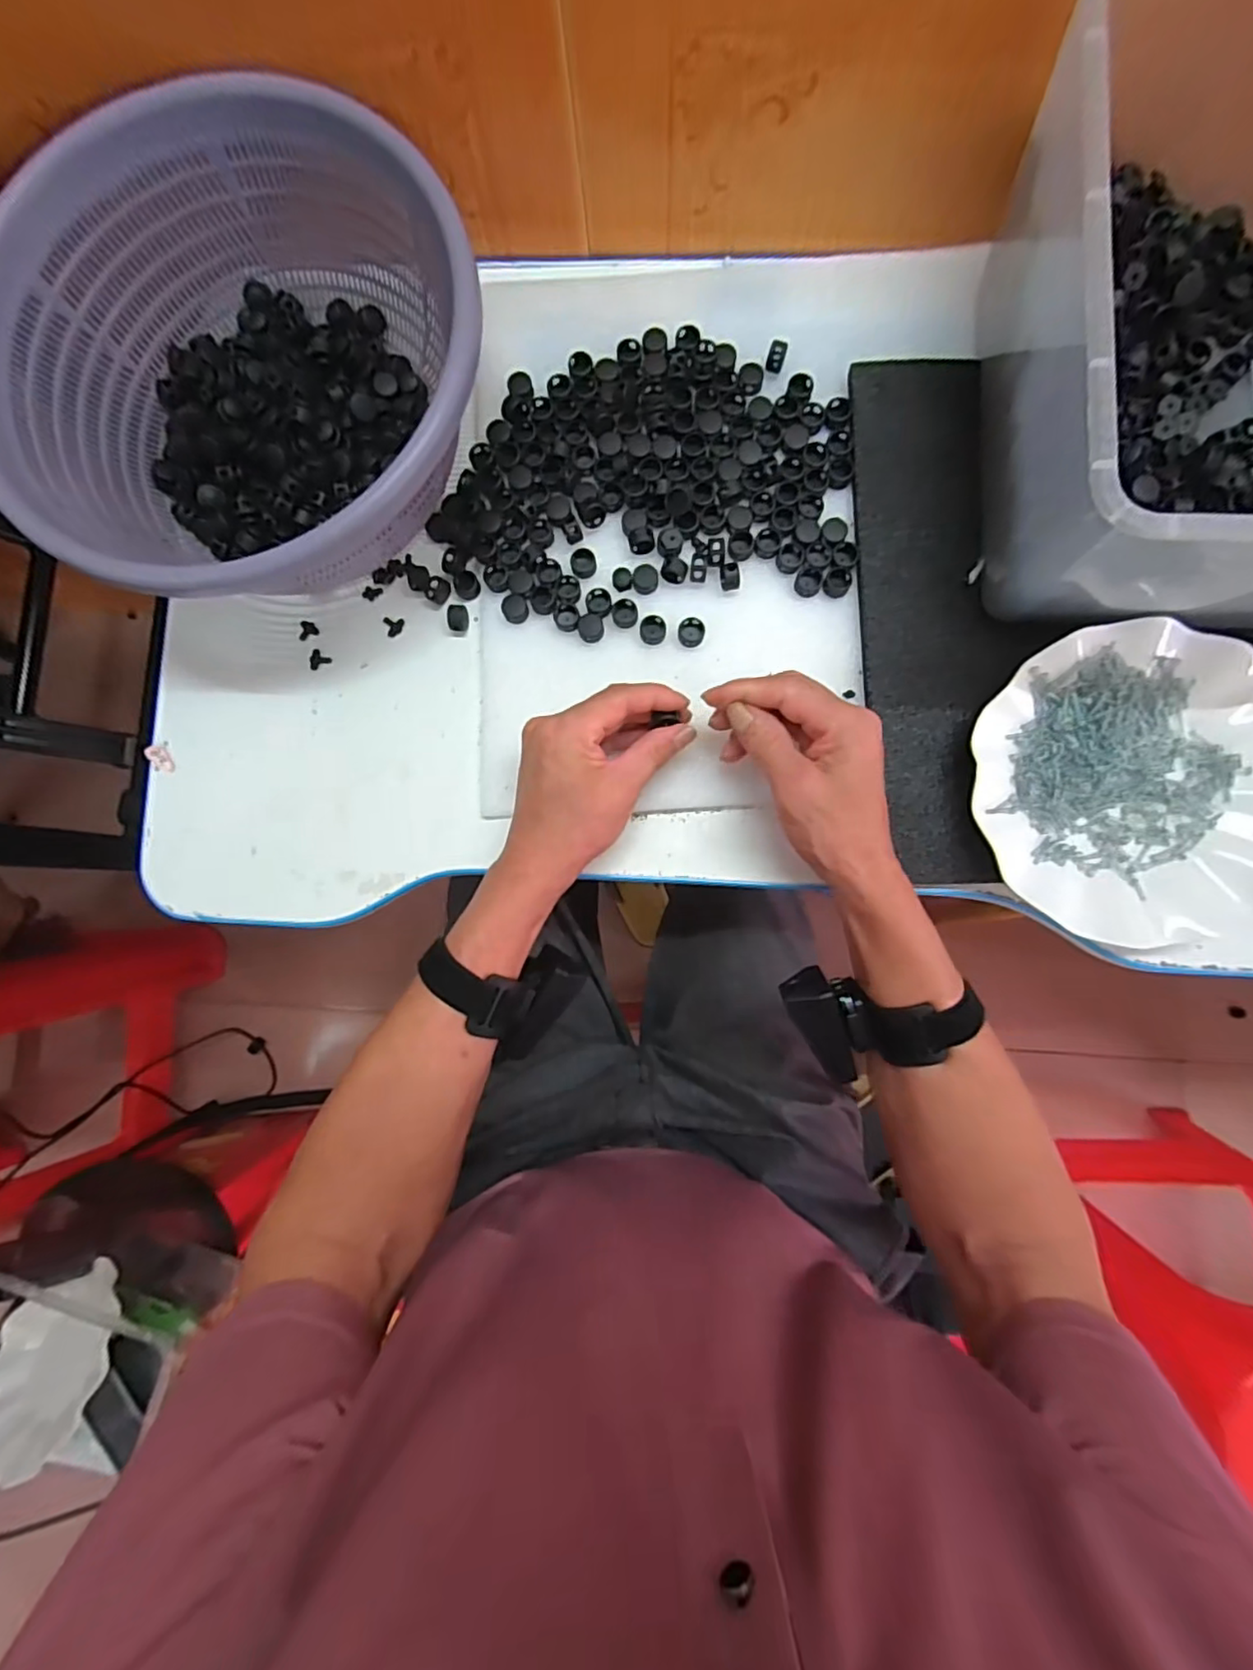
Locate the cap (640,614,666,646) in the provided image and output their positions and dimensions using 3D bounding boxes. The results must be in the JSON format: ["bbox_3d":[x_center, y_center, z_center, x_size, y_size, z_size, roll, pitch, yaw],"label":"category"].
[{"bbox_3d":[0.017,-0.134,0.404,0.017,0.005,0.017,0,86,3],"label":"cap"}]

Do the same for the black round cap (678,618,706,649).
[{"bbox_3d":[0.043,-0.133,0.403,0.017,0.006,0.017,0,86,3],"label":"black round cap"}]

